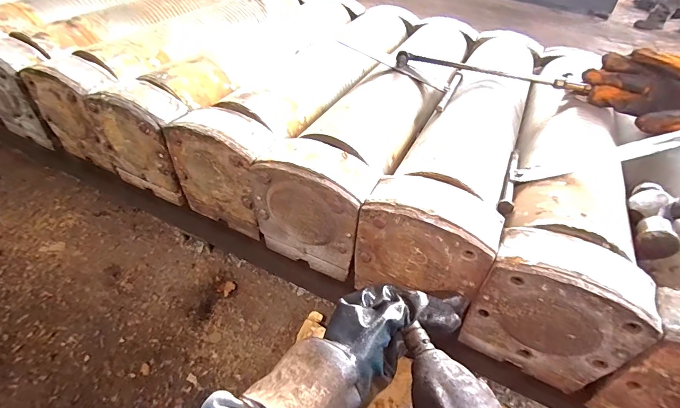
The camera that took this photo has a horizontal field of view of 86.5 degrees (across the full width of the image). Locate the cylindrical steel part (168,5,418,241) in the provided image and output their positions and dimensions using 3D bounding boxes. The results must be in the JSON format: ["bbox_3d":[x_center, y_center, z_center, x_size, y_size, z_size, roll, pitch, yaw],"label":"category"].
[{"bbox_3d":[-0.033,-0.246,0.780,0.156,0.176,0.714,22,47,16],"label":"cylindrical steel part"}]

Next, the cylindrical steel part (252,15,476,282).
[{"bbox_3d":[0.114,-0.190,0.723,0.151,0.168,0.705,23,47,17],"label":"cylindrical steel part"}]

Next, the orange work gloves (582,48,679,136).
[{"bbox_3d":[0.601,-0.153,0.567,0.378,0.078,0.123,15,45,9],"label":"orange work gloves"}]

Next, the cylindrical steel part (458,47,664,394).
[{"bbox_3d":[0.385,-0.064,0.630,0.157,0.176,0.696,23,47,16],"label":"cylindrical steel part"}]

